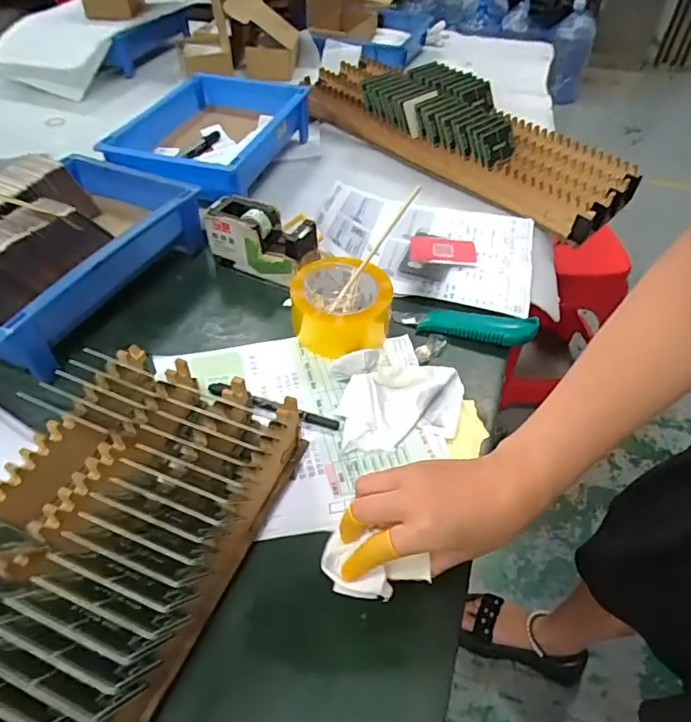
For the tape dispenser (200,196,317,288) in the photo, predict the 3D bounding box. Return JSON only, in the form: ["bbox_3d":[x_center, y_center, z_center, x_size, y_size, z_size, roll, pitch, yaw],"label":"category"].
[{"bbox_3d":[-0.101,-0.149,0.651,0.134,0.074,0.059,18,48,16],"label":"tape dispenser"}]

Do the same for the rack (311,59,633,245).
[{"bbox_3d":[0.179,-0.375,0.843,0.542,0.104,0.183,30,52,25],"label":"rack"}]

